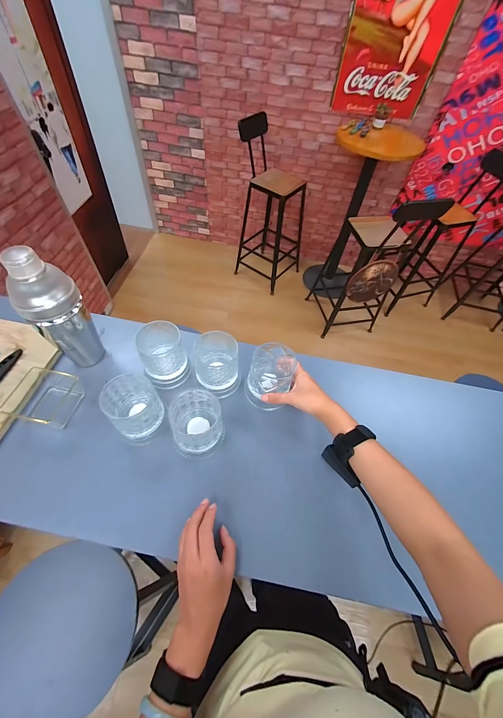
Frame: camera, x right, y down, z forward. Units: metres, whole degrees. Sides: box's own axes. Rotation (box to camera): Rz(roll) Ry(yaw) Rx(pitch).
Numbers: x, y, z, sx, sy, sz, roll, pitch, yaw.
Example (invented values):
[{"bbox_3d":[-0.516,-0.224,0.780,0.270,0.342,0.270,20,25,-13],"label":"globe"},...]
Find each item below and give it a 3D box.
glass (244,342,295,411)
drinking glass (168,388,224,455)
[{"bbox_3d":[0.032,0.032,0.498,0.078,0.092,0.090,15,58,5],"label":"glass"},{"bbox_3d":[-0.089,0.109,0.450,0.083,0.094,0.088,3,57,-3],"label":"drinking glass"}]

